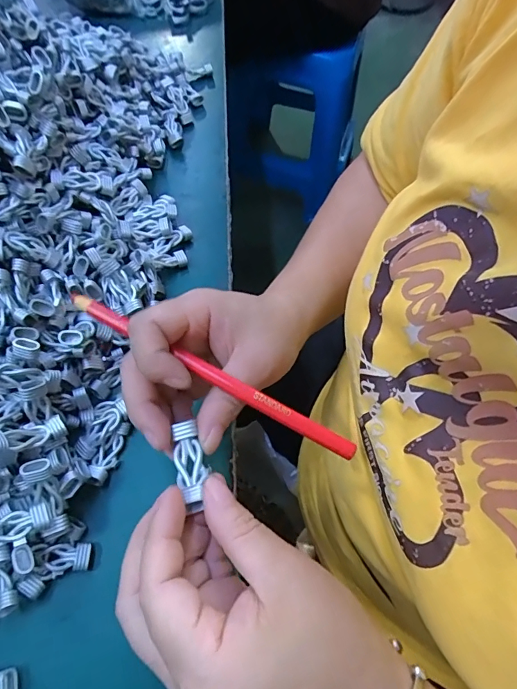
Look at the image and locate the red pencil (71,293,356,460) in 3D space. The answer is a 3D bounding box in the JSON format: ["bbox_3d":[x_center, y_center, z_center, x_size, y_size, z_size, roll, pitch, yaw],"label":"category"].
[{"bbox_3d":[-0.027,0.014,0.219,0.167,0.009,0.009,28,64,9],"label":"red pencil"}]

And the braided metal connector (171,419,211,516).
[{"bbox_3d":[-0.034,0.059,0.205,0.015,0.009,0.041,-9,55,-8],"label":"braided metal connector"}]

